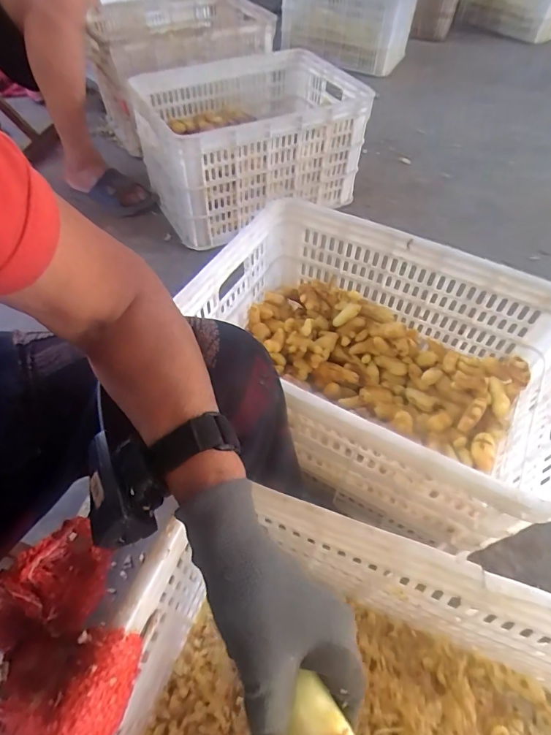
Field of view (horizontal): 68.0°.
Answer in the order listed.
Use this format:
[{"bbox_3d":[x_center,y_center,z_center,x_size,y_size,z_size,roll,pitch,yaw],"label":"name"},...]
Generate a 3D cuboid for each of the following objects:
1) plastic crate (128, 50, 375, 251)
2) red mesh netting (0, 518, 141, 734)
[{"bbox_3d":[-0.077,-0.593,1.076,0.505,0.257,0.386,-23,58,-17],"label":"plastic crate"},{"bbox_3d":[-0.192,0.238,0.366,0.120,0.091,0.186,-29,60,-20],"label":"red mesh netting"}]

